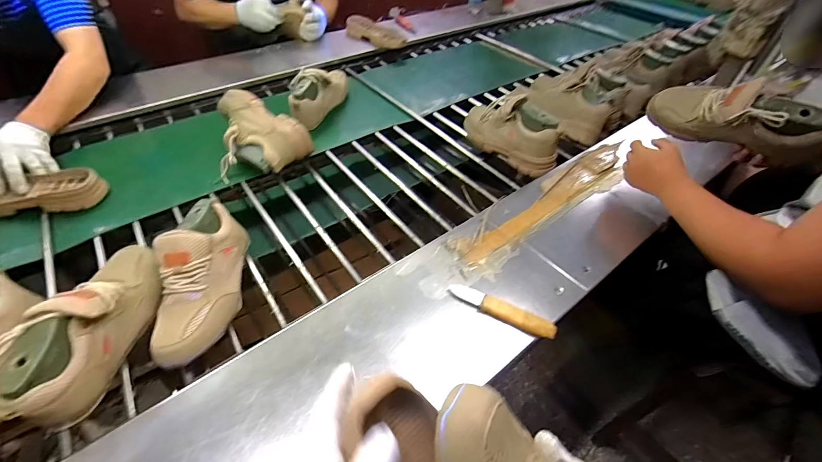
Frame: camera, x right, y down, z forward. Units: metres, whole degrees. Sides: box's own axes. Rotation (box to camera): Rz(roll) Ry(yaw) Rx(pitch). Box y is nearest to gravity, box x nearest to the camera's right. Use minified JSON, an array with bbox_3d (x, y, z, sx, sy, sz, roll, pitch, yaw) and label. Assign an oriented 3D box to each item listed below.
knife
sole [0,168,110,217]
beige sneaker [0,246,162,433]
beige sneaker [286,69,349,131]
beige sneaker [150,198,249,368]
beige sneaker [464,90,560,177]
[{"bbox_3d":[0.134,0.117,0.532,0.163,0.027,0.025,23,49,16],"label":"knife"},{"bbox_3d":[-0.751,-0.071,0.691,0.267,0.046,0.087,-6,48,-10],"label":"sole"},{"bbox_3d":[-0.431,0.116,0.476,0.082,0.106,0.253,2,47,-2],"label":"beige sneaker"},{"bbox_3d":[-0.247,-0.377,0.954,0.078,0.111,0.253,16,48,11],"label":"beige sneaker"},{"bbox_3d":[-0.315,0.065,0.537,0.097,0.099,0.254,-1,60,-6],"label":"beige sneaker"},{"bbox_3d":[0.233,-0.243,0.839,0.087,0.143,0.248,-23,53,-24],"label":"beige sneaker"}]

